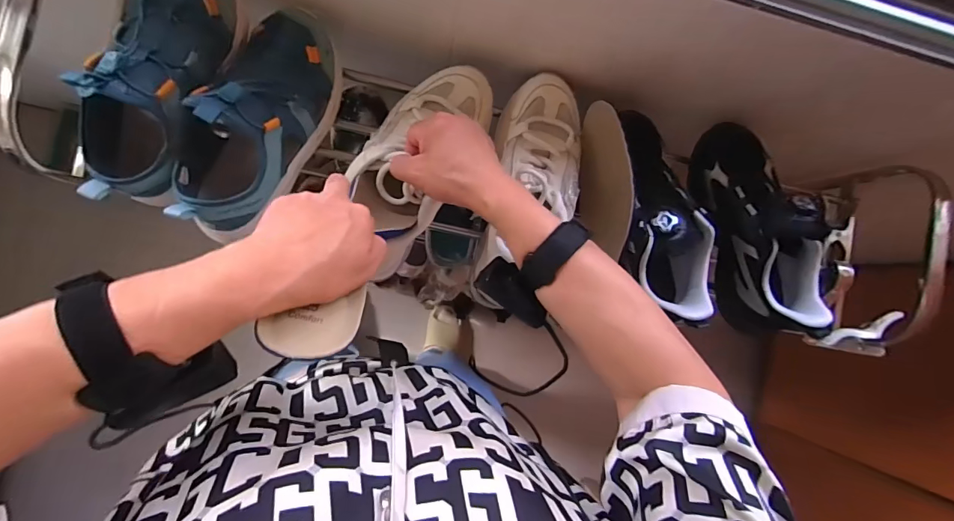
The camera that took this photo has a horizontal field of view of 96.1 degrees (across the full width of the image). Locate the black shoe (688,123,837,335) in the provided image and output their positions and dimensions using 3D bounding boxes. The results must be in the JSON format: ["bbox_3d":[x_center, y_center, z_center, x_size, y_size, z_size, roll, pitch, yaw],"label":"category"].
[{"bbox_3d":[0.342,-0.044,0.507,0.090,0.100,0.241,-14,90,-8],"label":"black shoe"}]

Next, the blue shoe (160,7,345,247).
[{"bbox_3d":[-0.219,-0.145,0.422,0.096,0.115,0.227,23,85,-6],"label":"blue shoe"}]

